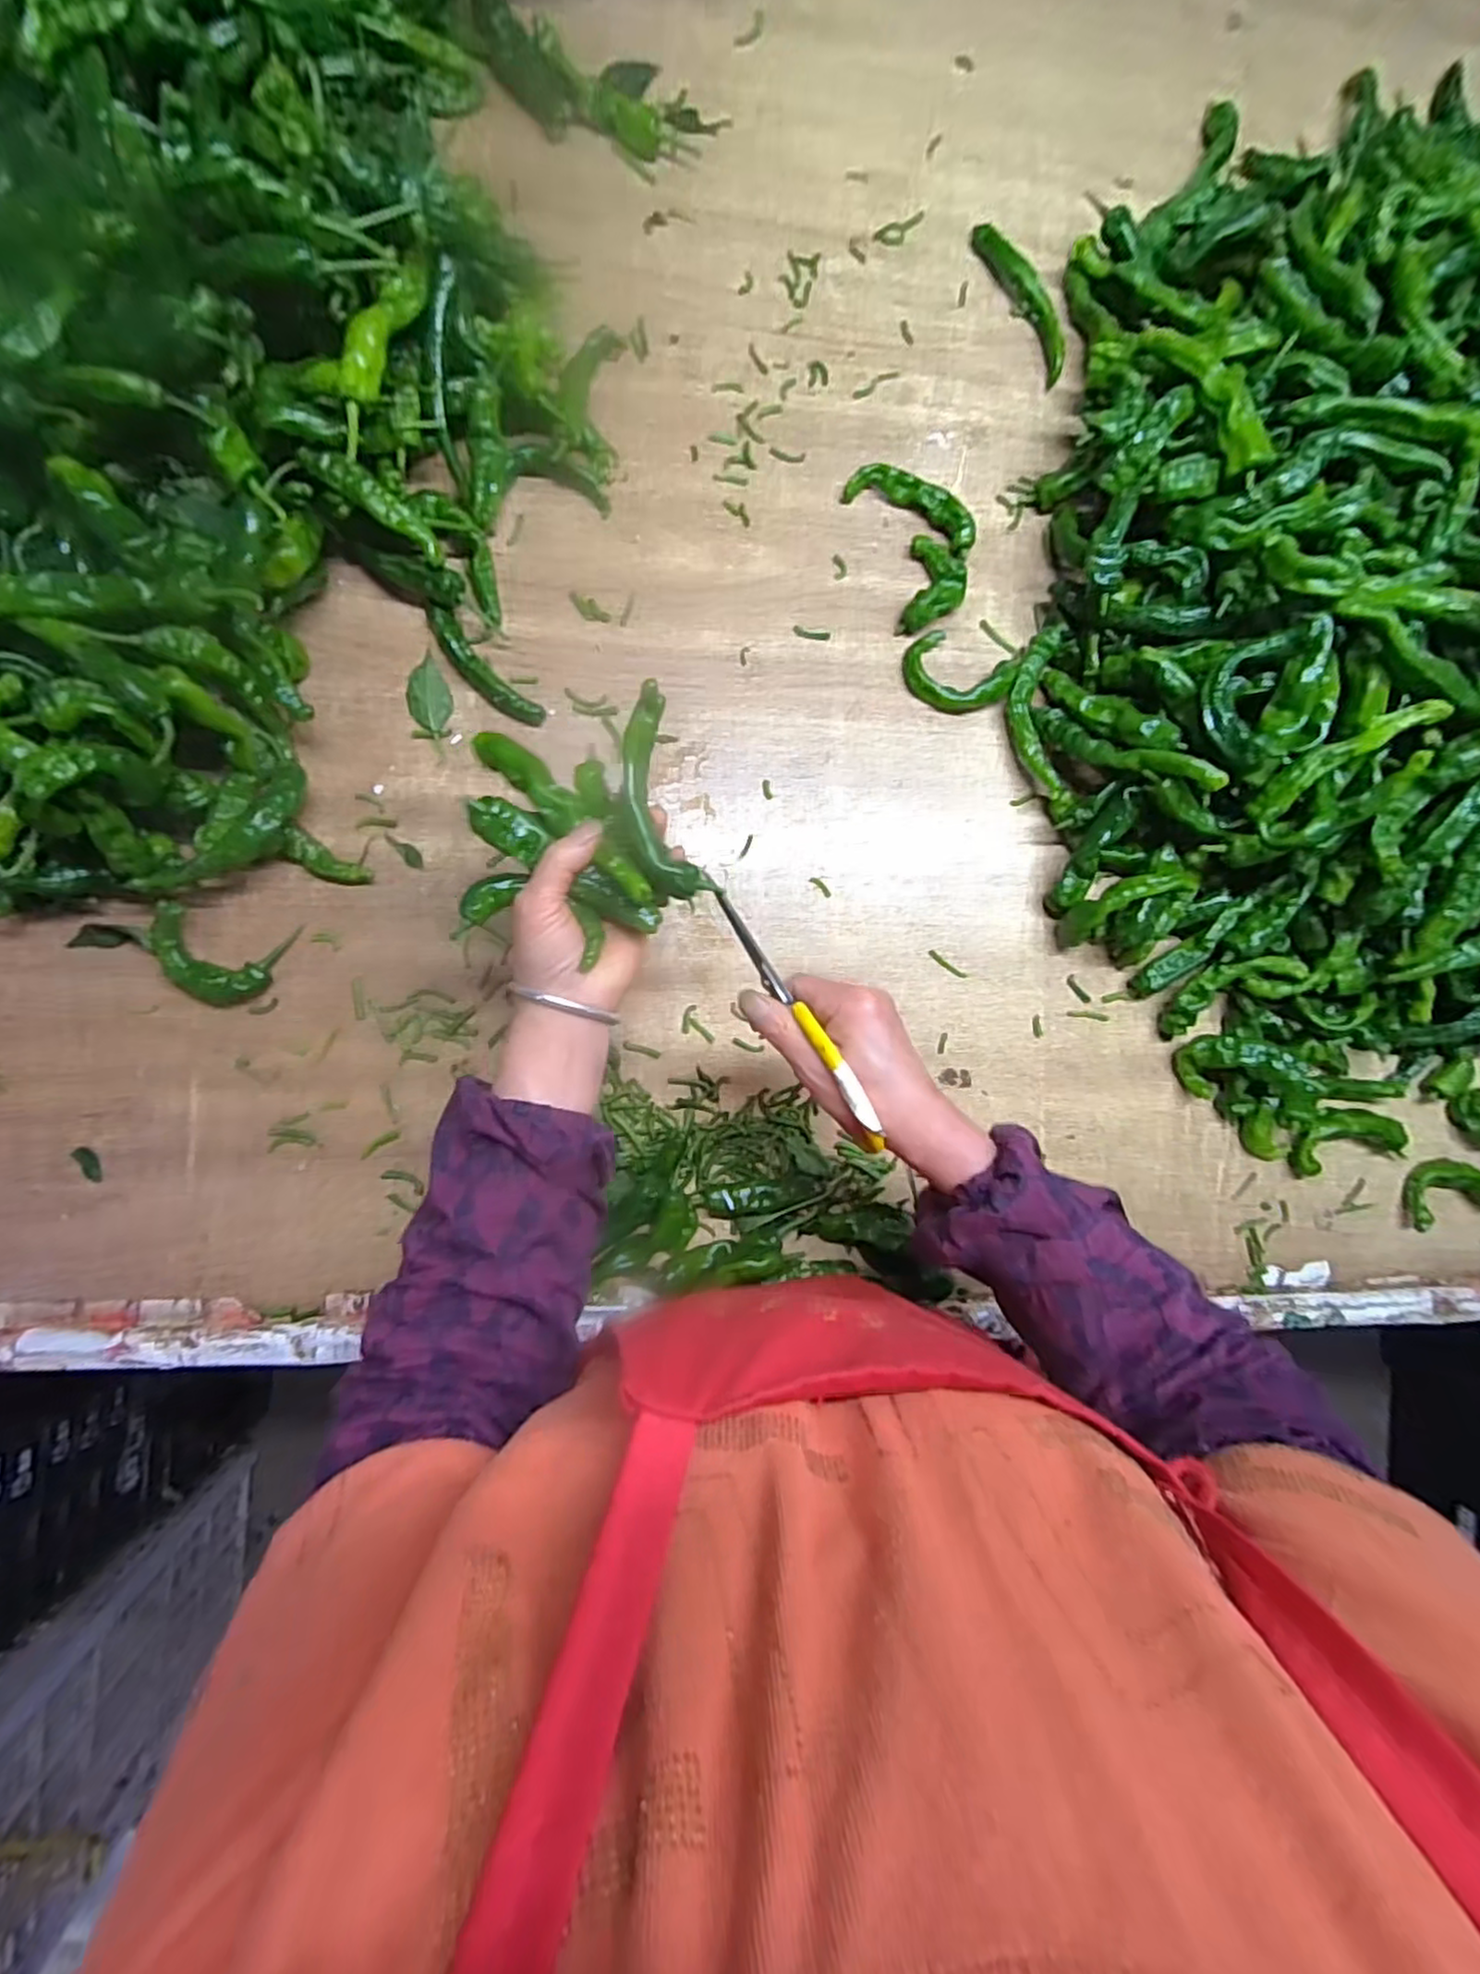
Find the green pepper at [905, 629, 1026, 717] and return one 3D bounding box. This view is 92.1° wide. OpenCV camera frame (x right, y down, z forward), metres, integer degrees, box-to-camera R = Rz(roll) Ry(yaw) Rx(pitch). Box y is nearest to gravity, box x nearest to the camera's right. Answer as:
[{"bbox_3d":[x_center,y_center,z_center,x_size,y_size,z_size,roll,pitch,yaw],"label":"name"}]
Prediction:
[{"bbox_3d":[0.176,-0.244,0.560,0.093,0.022,0.062,8,87,-7],"label":"green pepper"}]

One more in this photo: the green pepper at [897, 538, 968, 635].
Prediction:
[{"bbox_3d":[0.152,-0.311,0.560,0.045,0.022,0.073,11,86,-7],"label":"green pepper"}]

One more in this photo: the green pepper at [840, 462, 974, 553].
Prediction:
[{"bbox_3d":[0.135,-0.376,0.558,0.106,0.021,0.027,22,85,-6],"label":"green pepper"}]

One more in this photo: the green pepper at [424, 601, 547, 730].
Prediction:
[{"bbox_3d":[-0.185,-0.228,0.515,0.024,0.017,0.103,-45,94,-7],"label":"green pepper"}]

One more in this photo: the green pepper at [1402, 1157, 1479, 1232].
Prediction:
[{"bbox_3d":[0.598,0.169,0.595,0.074,0.023,0.055,-17,90,-8],"label":"green pepper"}]

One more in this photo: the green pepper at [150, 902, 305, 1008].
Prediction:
[{"bbox_3d":[-0.353,-0.019,0.481,0.076,0.029,0.062,15,86,-6],"label":"green pepper"}]

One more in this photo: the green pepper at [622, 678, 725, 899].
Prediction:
[{"bbox_3d":[-0.043,-0.106,0.394,0.043,0.022,0.115,-12,92,-8],"label":"green pepper"}]

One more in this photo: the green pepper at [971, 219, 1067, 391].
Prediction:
[{"bbox_3d":[0.230,-0.558,0.577,0.020,0.023,0.133,-32,92,-7],"label":"green pepper"}]

